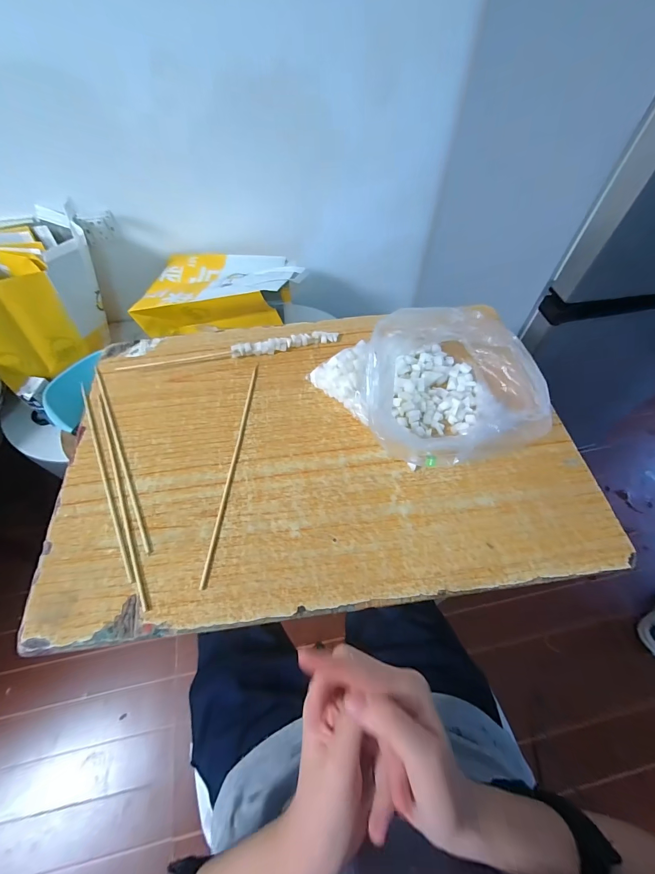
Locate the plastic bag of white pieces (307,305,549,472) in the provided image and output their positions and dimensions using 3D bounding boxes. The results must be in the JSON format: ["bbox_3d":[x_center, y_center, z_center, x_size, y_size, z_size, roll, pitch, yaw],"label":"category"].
[{"bbox_3d":[0.147,-0.055,0.397,0.184,0.109,0.190,-38,65,-20],"label":"plastic bag of white pieces"}]

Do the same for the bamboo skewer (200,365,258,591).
[{"bbox_3d":[-0.111,0.025,0.411,0.007,0.004,0.284,4,59,3],"label":"bamboo skewer"}]

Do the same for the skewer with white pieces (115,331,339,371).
[{"bbox_3d":[-0.138,-0.122,0.494,0.309,0.021,0.025,-8,59,-5],"label":"skewer with white pieces"}]

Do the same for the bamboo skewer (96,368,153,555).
[{"bbox_3d":[-0.250,0.015,0.419,0.008,0.005,0.278,-26,62,-15],"label":"bamboo skewer"}]

